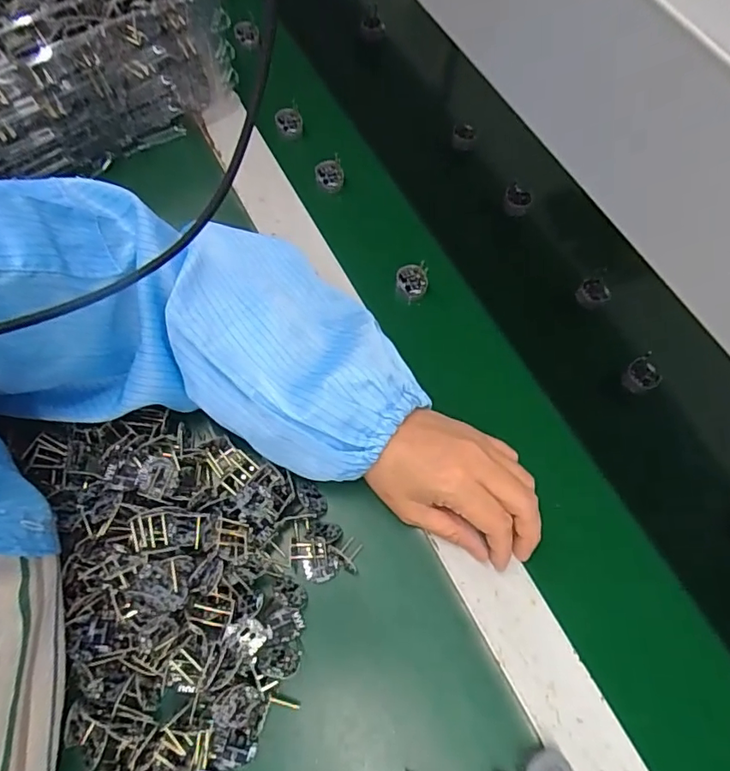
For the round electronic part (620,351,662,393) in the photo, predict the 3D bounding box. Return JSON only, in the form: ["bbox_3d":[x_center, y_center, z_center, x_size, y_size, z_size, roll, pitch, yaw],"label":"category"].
[{"bbox_3d":[0.228,-0.010,0.437,0.031,0.023,0.024,-37,73,-16],"label":"round electronic part"}]

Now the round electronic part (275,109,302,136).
[{"bbox_3d":[-0.078,-0.269,0.549,0.026,0.010,0.028,1,67,-2],"label":"round electronic part"}]

